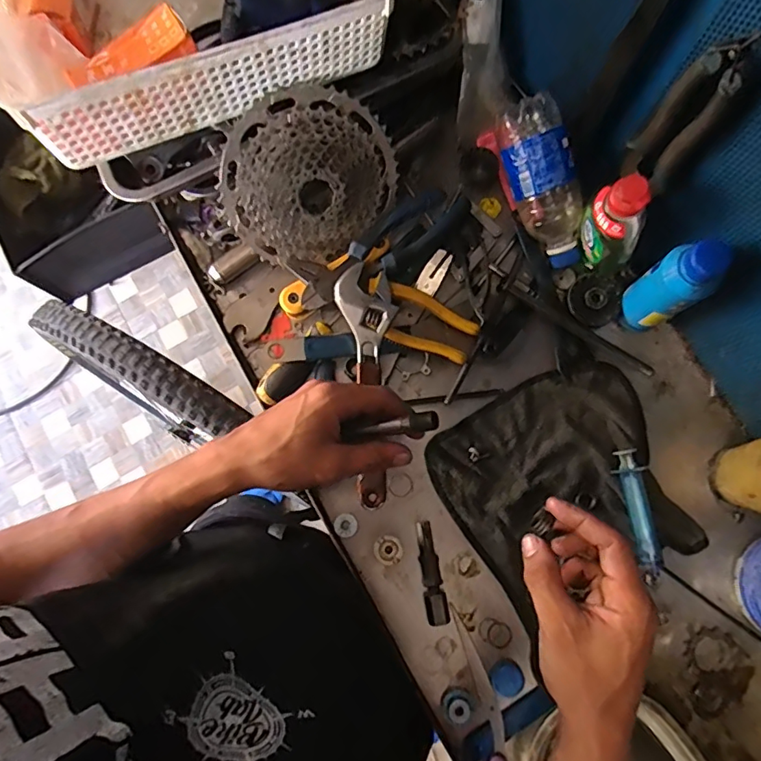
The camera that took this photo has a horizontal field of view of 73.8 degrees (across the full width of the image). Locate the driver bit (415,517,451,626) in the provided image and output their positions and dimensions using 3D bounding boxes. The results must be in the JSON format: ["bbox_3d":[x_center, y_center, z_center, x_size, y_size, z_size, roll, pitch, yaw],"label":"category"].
[{"bbox_3d":[0.049,0.190,0.501,0.021,0.023,0.095,-11,79,-1],"label":"driver bit"}]

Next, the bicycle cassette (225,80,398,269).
[{"bbox_3d":[-0.070,-0.191,0.501,0.173,0.157,0.034,-41,37,13],"label":"bicycle cassette"}]

